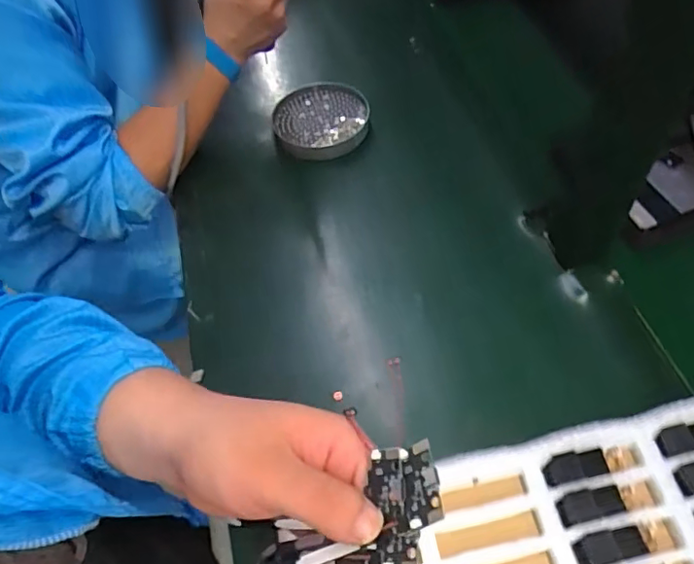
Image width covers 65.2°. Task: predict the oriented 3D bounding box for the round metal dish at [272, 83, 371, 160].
[{"bbox_3d":[-0.029,-0.191,0.645,0.110,0.024,0.110,-2,56,4],"label":"round metal dish"}]

